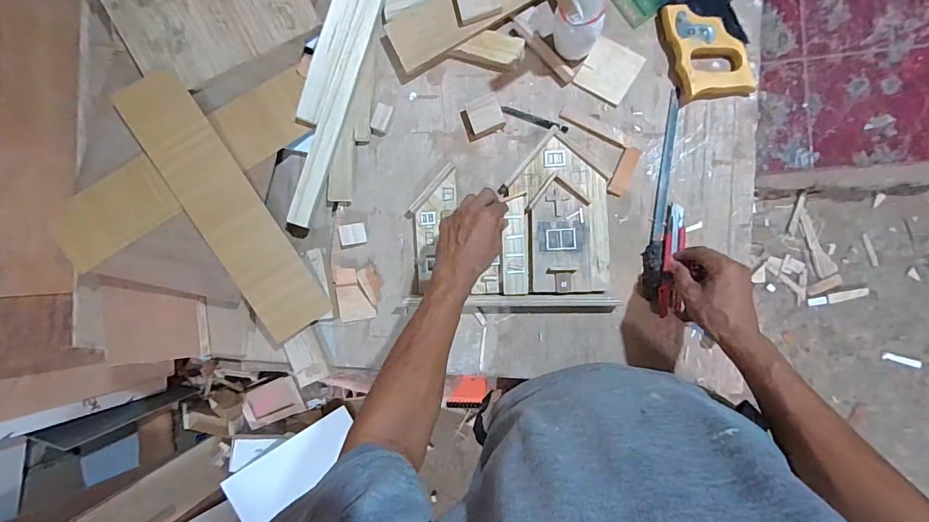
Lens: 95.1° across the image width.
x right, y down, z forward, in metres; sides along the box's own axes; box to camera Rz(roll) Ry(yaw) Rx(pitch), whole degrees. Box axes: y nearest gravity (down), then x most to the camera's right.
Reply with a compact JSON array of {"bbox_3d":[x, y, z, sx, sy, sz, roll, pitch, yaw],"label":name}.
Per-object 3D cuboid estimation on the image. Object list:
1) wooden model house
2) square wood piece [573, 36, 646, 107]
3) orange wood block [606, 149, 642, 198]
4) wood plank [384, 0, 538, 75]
[{"bbox_3d":[0.066,-0.051,0.642,0.293,0.030,0.248,-5,88,10],"label":"wooden model house"},{"bbox_3d":[0.217,-0.286,0.639,0.077,0.006,0.082,32,95,8],"label":"square wood piece"},{"bbox_3d":[0.240,-0.135,0.638,0.024,0.007,0.077,25,94,8],"label":"orange wood block"},{"bbox_3d":[0.018,-0.393,0.644,0.281,0.020,0.088,-29,86,8],"label":"wood plank"}]

